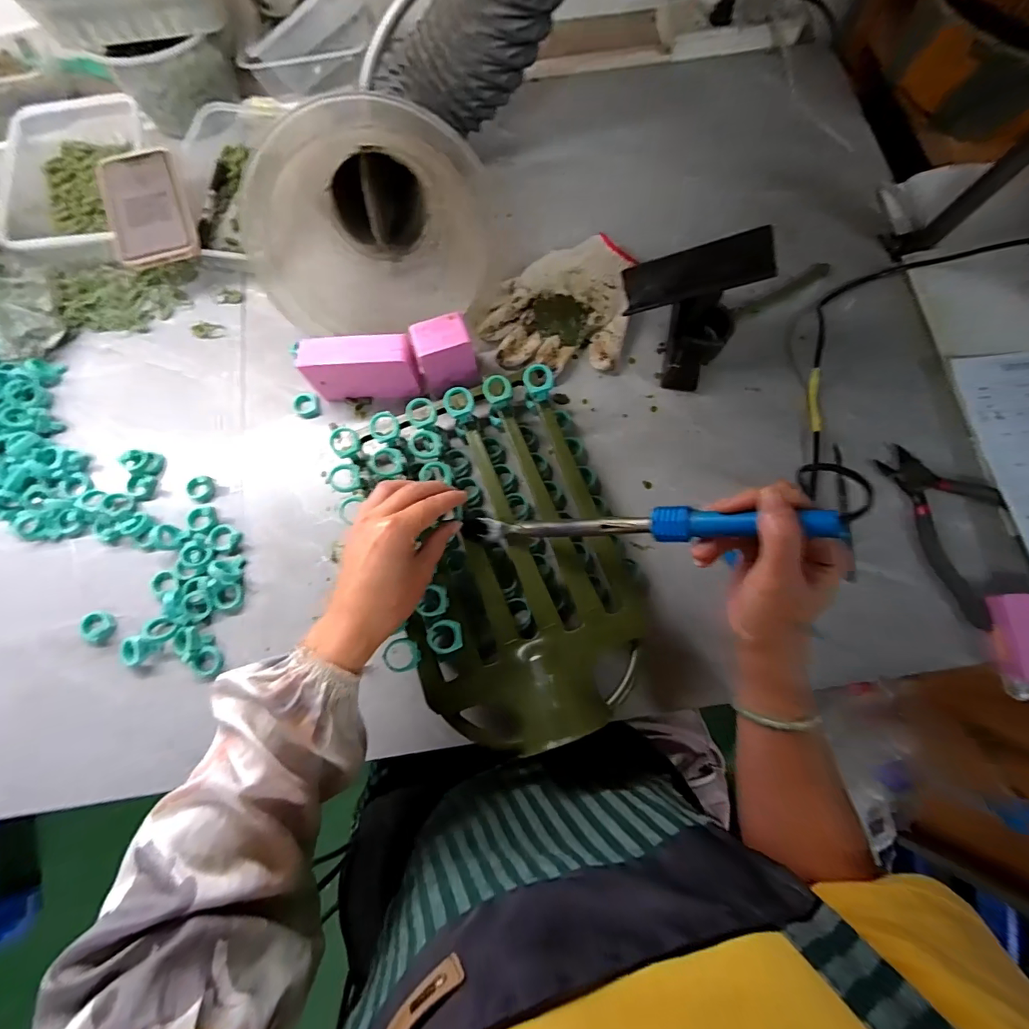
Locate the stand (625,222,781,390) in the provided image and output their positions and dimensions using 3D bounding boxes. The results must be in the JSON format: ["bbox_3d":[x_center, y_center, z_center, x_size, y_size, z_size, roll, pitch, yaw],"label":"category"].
[{"bbox_3d":[0.170,-0.195,0.458,0.118,0.120,0.092,2,74,2],"label":"stand"}]

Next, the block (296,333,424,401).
[{"bbox_3d":[-0.154,-0.148,0.475,0.109,0.075,0.031,-5,74,0],"label":"block"}]

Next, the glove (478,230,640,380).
[{"bbox_3d":[0.055,-0.233,0.523,0.148,0.028,0.165,17,75,6],"label":"glove"}]

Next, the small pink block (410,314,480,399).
[{"bbox_3d":[-0.071,-0.163,0.475,0.058,0.059,0.046,-19,75,-4],"label":"small pink block"}]

